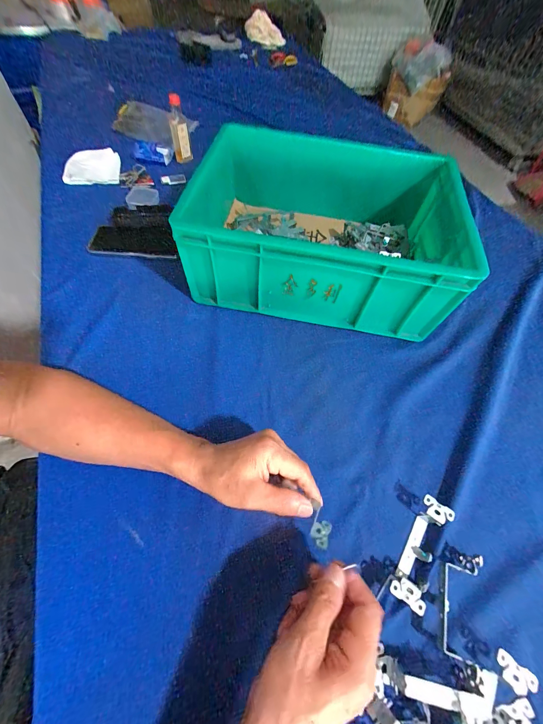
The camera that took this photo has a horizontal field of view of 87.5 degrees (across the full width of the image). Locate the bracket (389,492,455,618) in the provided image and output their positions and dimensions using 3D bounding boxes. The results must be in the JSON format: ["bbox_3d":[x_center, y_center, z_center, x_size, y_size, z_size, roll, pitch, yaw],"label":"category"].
[{"bbox_3d":[0.157,0.199,0.302,0.032,0.026,0.103,32,63,17],"label":"bracket"}]

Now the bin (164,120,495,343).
[{"bbox_3d":[0.084,-0.219,0.483,0.400,0.159,0.302,6,58,2],"label":"bin"}]

